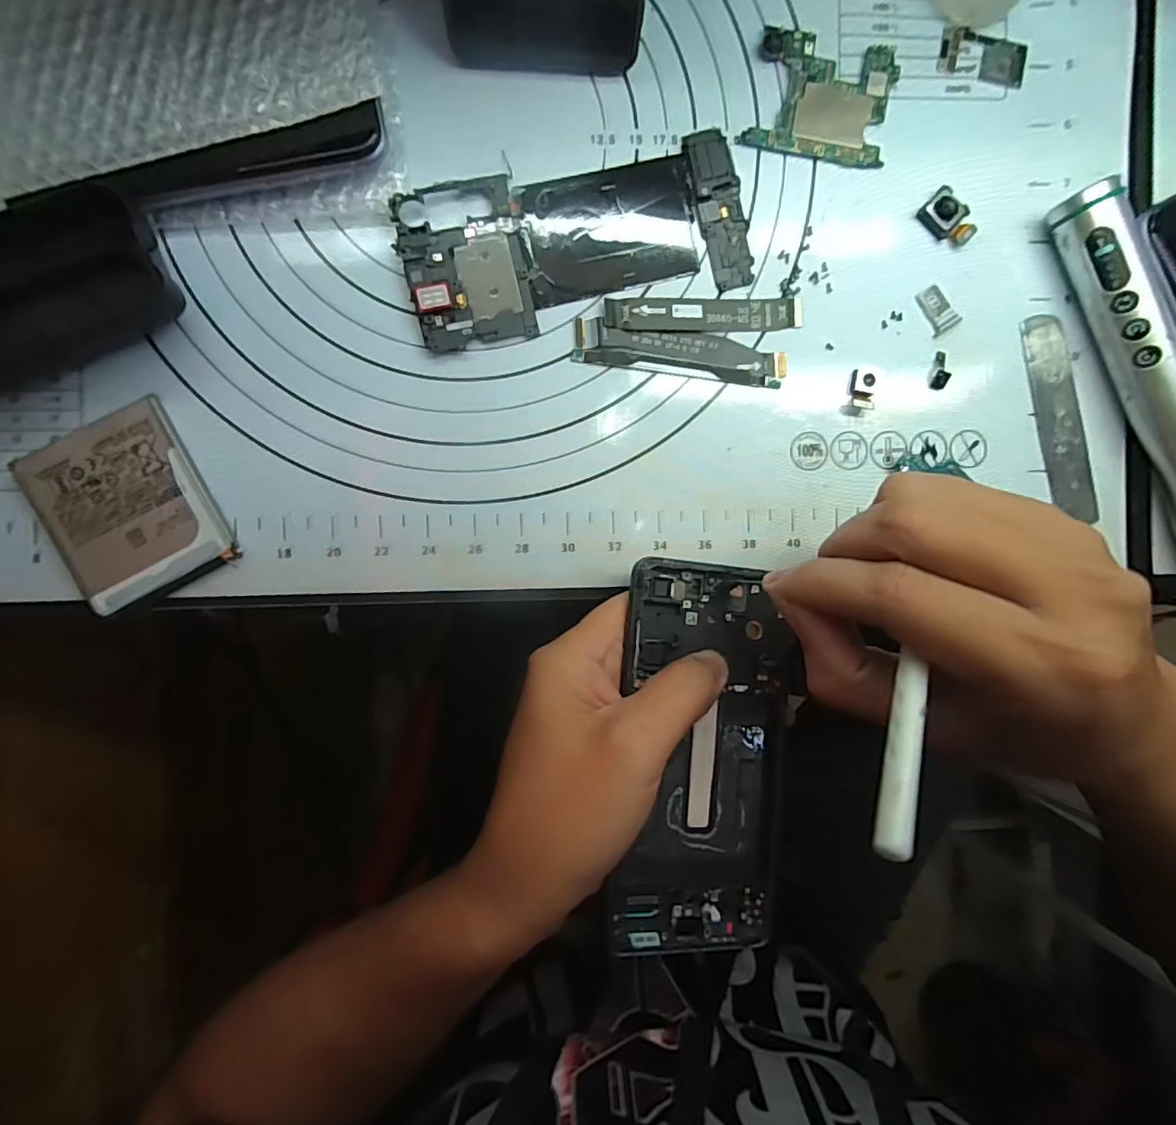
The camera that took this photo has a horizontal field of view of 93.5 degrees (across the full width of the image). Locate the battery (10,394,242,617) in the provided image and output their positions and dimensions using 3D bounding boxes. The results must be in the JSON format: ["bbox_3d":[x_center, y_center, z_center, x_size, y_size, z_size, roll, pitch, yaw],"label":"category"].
[{"bbox_3d":[-0.188,-0.023,0.226,0.061,0.008,0.072,-26,93,-2],"label":"battery"}]

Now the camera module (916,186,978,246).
[{"bbox_3d":[0.157,-0.149,0.239,0.025,0.006,0.017,39,89,-3],"label":"camera module"}]

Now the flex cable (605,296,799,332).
[{"bbox_3d":[0.050,-0.107,0.237,0.084,0.004,0.014,-2,92,-3],"label":"flex cable"}]

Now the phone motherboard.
[{"bbox_3d":[0.100,-0.198,0.235,0.059,0.004,0.049,9,91,-3],"label":"phone motherboard"}]

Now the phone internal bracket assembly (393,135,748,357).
[{"bbox_3d":[-0.005,-0.136,0.233,0.144,0.005,0.063,-13,92,-2],"label":"phone internal bracket assembly"}]

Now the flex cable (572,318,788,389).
[{"bbox_3d":[0.040,-0.091,0.238,0.091,0.004,0.018,7,91,-3],"label":"flex cable"}]

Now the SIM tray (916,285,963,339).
[{"bbox_3d":[0.154,-0.111,0.242,0.013,0.004,0.021,-30,93,-2],"label":"SIM tray"}]

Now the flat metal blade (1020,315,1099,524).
[{"bbox_3d":[0.210,-0.063,0.246,0.020,0.005,0.092,-14,92,-2],"label":"flat metal blade"}]

